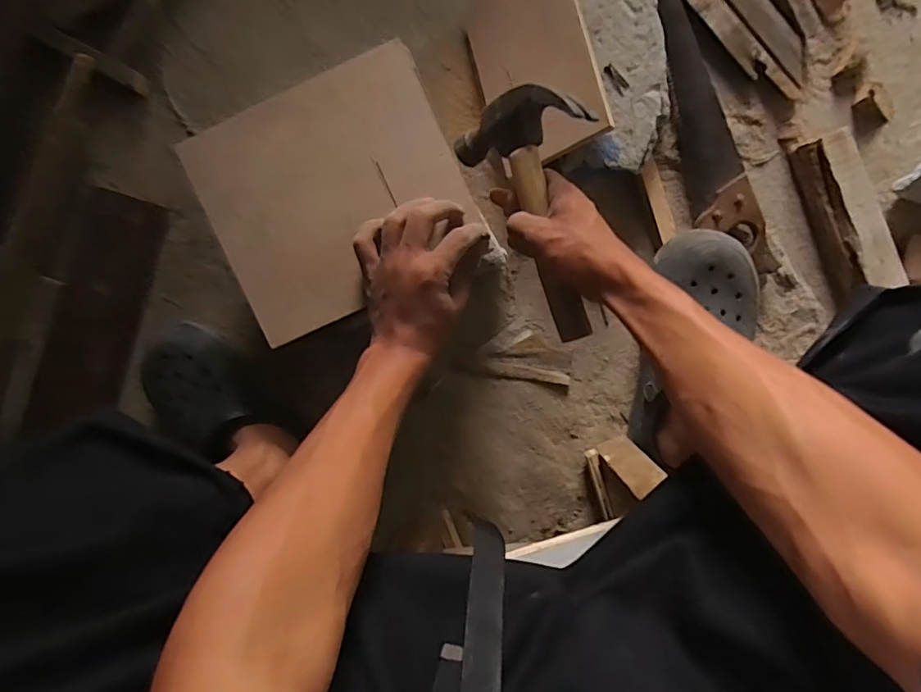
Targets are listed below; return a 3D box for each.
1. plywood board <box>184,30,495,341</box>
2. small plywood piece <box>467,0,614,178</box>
[{"bbox_3d":[-0.112,-0.133,0.483,0.222,0.011,0.193,-25,92,1],"label":"plywood board"},{"bbox_3d":[0.078,-0.296,0.579,0.125,0.014,0.198,-17,84,34],"label":"small plywood piece"}]

